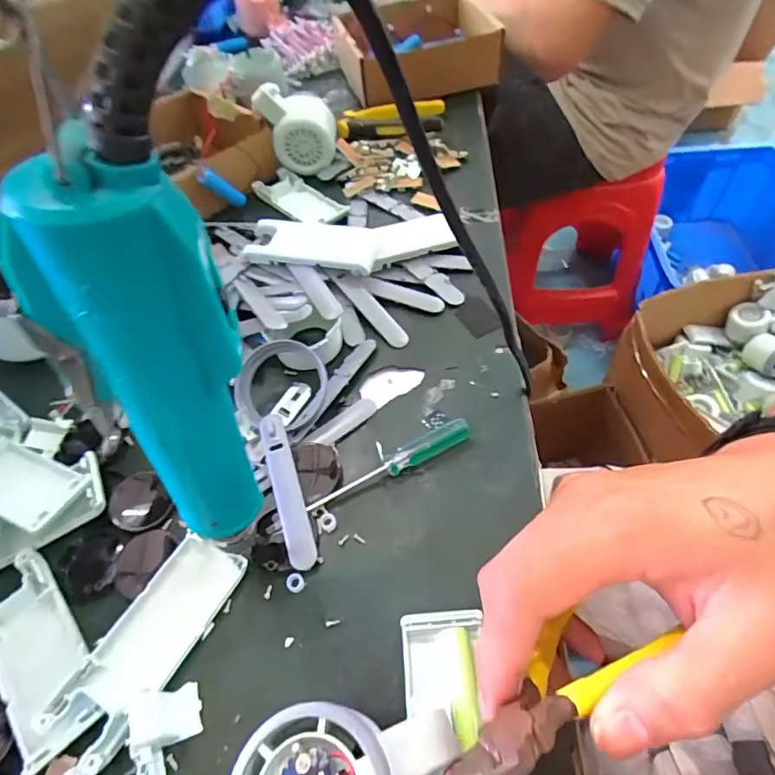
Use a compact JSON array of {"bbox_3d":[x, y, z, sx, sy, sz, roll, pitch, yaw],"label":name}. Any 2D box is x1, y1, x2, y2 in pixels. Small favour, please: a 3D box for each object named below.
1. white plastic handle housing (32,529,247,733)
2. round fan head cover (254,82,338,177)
[{"bbox_3d":[-0.117,0.122,0.248,0.038,0.014,0.099,26,61,19],"label":"white plastic handle housing"},{"bbox_3d":[-0.085,-0.246,0.474,0.071,0.063,0.046,-12,56,-5],"label":"round fan head cover"}]

